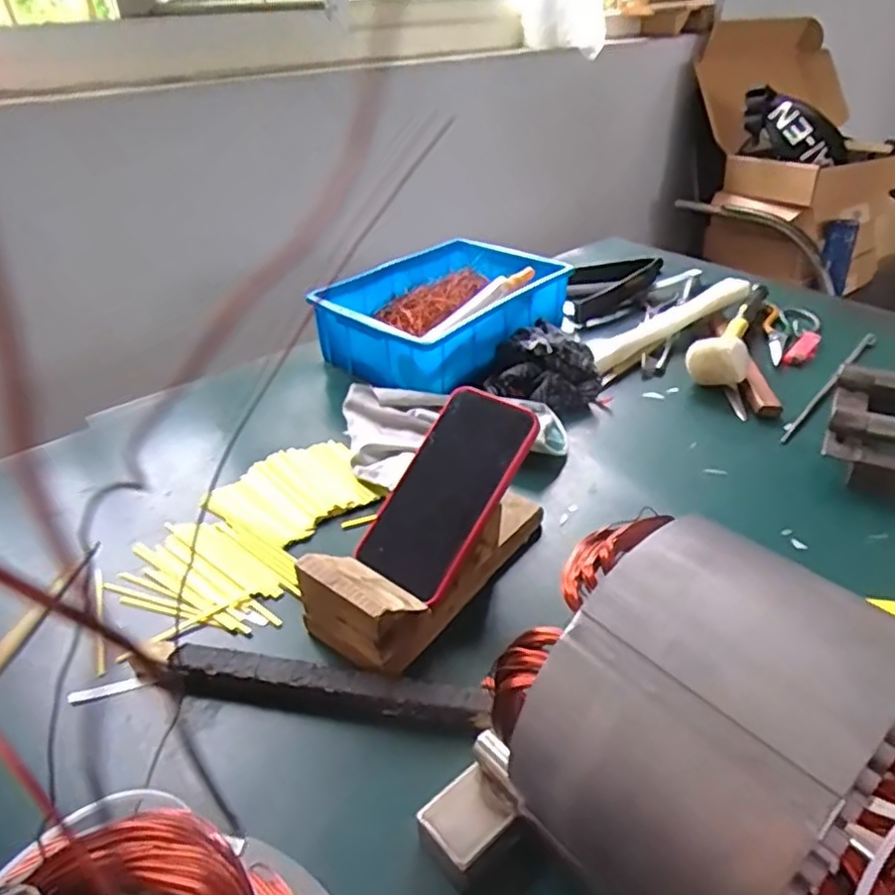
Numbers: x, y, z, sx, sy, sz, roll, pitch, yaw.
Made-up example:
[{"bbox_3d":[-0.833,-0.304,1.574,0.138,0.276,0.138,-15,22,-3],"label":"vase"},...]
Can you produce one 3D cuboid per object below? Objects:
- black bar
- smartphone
[{"bbox_3d":[-0.076,0.154,0.438,0.205,0.016,0.024,4,34,9],"label":"black bar"},{"bbox_3d":[0.000,0.031,0.511,0.080,0.010,0.160,27,76,29],"label":"smartphone"}]

